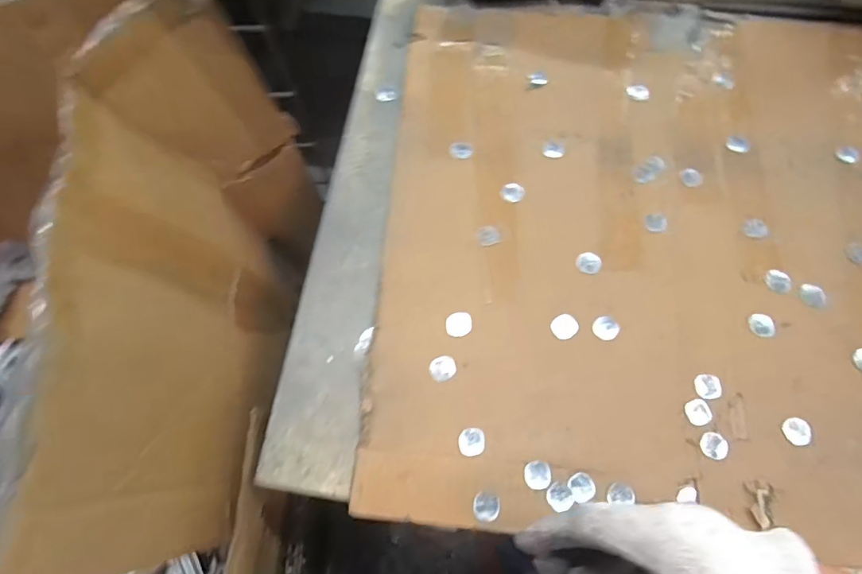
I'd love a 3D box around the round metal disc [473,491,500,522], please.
[{"bbox_3d":[0.048,0.190,0.413,0.022,0.004,0.024,-1,69,1],"label":"round metal disc"}]

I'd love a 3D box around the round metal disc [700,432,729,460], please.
[{"bbox_3d":[0.253,0.143,0.427,0.021,0.004,0.023,-1,69,1],"label":"round metal disc"}]

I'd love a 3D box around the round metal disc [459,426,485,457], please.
[{"bbox_3d":[0.037,0.141,0.435,0.024,0.010,0.024,-1,69,1],"label":"round metal disc"}]

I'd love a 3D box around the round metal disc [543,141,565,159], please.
[{"bbox_3d":[0.142,-0.159,0.548,0.024,0.004,0.023,-1,69,1],"label":"round metal disc"}]

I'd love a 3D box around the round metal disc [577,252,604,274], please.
[{"bbox_3d":[0.164,-0.025,0.493,0.025,0.004,0.023,-1,69,1],"label":"round metal disc"}]

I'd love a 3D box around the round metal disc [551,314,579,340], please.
[{"bbox_3d":[0.132,0.039,0.472,0.025,0.005,0.024,-1,69,1],"label":"round metal disc"}]

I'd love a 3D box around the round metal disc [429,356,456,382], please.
[{"bbox_3d":[0.012,0.078,0.460,0.025,0.004,0.023,-1,69,1],"label":"round metal disc"}]

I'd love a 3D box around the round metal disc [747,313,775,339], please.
[{"bbox_3d":[0.321,0.037,0.463,0.022,0.006,0.025,-19,69,-6],"label":"round metal disc"}]

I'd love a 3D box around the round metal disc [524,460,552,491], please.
[{"bbox_3d":[0.095,0.167,0.425,0.024,0.004,0.023,-1,69,1],"label":"round metal disc"}]

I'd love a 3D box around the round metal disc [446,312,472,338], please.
[{"bbox_3d":[0.028,0.037,0.474,0.026,0.004,0.024,-1,69,1],"label":"round metal disc"}]

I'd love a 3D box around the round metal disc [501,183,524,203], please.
[{"bbox_3d":[0.090,-0.105,0.528,0.025,0.004,0.026,-1,69,1],"label":"round metal disc"}]

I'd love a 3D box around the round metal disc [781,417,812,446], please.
[{"bbox_3d":[0.329,0.130,0.429,0.023,0.004,0.024,-1,69,1],"label":"round metal disc"}]

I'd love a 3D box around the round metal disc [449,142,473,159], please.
[{"bbox_3d":[0.035,-0.158,0.550,0.027,0.004,0.023,9,69,5],"label":"round metal disc"}]

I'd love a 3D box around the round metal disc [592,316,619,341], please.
[{"bbox_3d":[0.173,0.040,0.469,0.025,0.004,0.023,-1,69,1],"label":"round metal disc"}]

